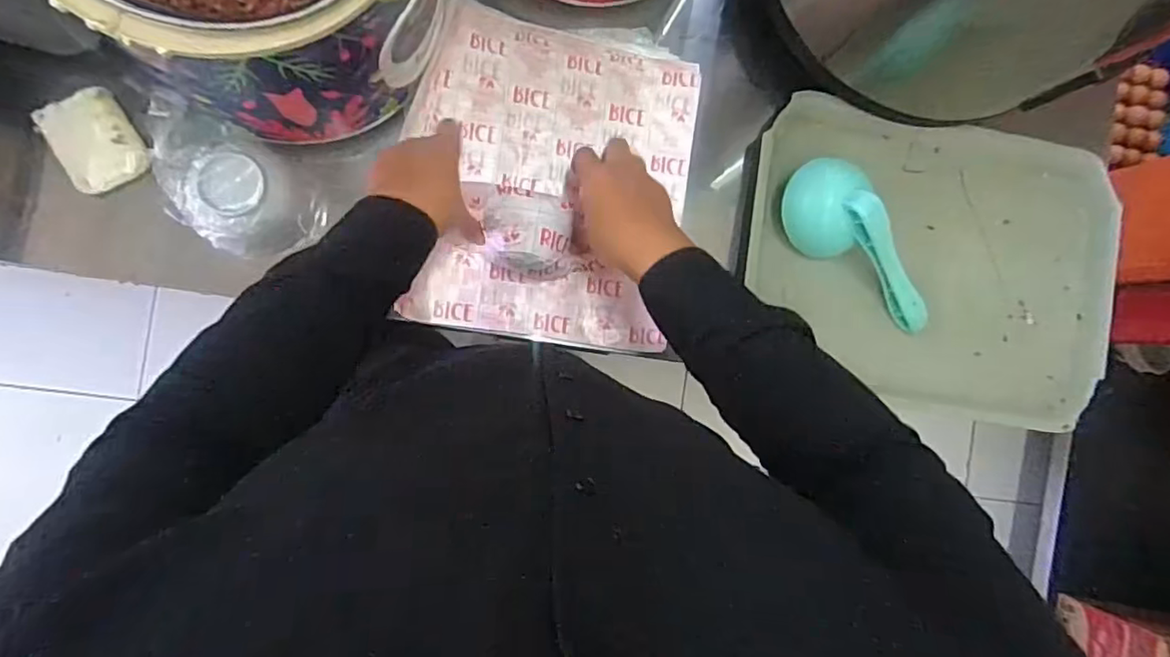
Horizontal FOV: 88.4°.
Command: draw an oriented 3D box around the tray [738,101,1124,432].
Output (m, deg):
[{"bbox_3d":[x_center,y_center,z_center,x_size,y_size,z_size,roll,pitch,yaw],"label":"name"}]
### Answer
[{"bbox_3d":[0.358,-0.065,0.623,0.400,0.046,0.285,10,88,-9],"label":"tray"}]

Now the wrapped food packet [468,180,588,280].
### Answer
[{"bbox_3d":[-0.050,-0.084,0.549,0.076,0.042,0.076,-4,90,-9],"label":"wrapped food packet"}]

